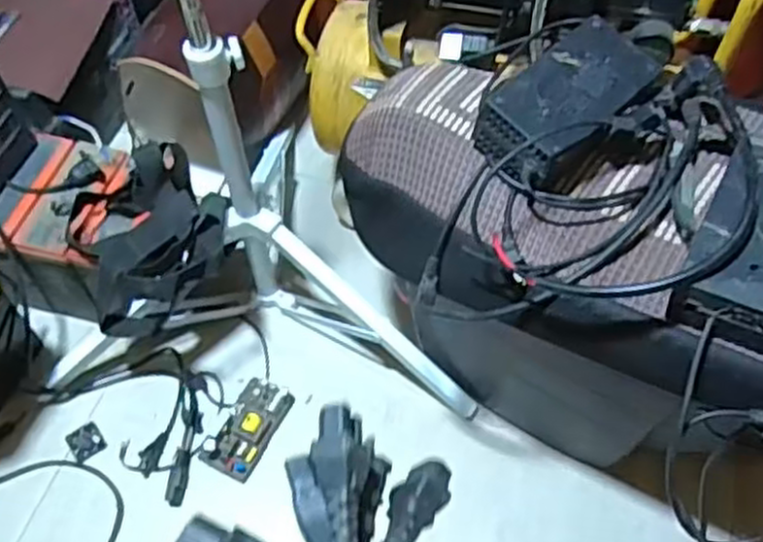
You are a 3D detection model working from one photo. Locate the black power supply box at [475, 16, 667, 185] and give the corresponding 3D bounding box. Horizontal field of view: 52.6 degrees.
[{"bbox_3d":[0.172,-0.157,0.718,0.172,0.063,0.094,-38,64,-23],"label":"black power supply box"}]

